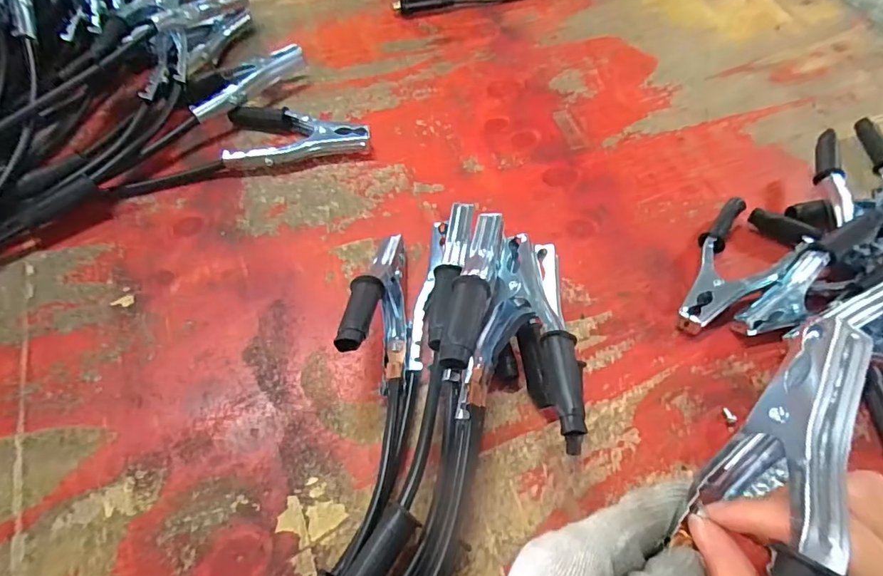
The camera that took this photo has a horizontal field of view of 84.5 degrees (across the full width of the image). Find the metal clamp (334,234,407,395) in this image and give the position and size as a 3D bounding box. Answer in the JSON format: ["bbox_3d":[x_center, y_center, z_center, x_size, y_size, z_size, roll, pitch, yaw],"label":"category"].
[{"bbox_3d":[-0.044,0.003,0.362,0.039,0.083,0.133,4,59,-2],"label":"metal clamp"}]

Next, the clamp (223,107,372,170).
[{"bbox_3d":[-0.142,-0.153,0.484,0.135,0.026,0.077,-4,59,-7],"label":"clamp"}]

